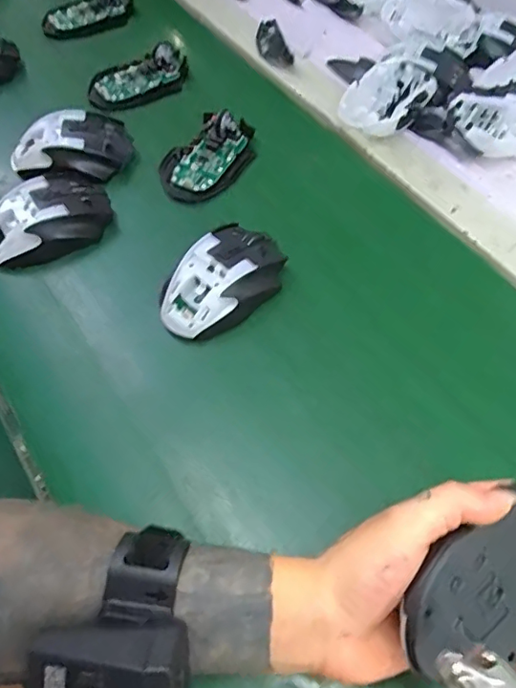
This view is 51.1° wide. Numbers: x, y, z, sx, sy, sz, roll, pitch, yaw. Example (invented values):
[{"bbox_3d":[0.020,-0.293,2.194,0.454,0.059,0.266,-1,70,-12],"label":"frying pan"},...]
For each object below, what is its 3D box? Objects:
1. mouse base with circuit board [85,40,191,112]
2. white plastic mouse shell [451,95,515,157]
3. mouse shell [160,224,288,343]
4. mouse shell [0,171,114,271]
[{"bbox_3d":[-0.129,-0.292,0.593,0.113,0.023,0.059,-26,62,-12],"label":"mouse base with circuit board"},{"bbox_3d":[0.240,-0.220,0.538,0.112,0.041,0.062,-14,60,-5],"label":"white plastic mouse shell"},{"bbox_3d":[-0.028,-0.052,0.440,0.065,0.033,0.110,34,67,20],"label":"mouse shell"},{"bbox_3d":[-0.187,-0.109,0.481,0.114,0.043,0.063,-41,66,-19],"label":"mouse shell"}]

